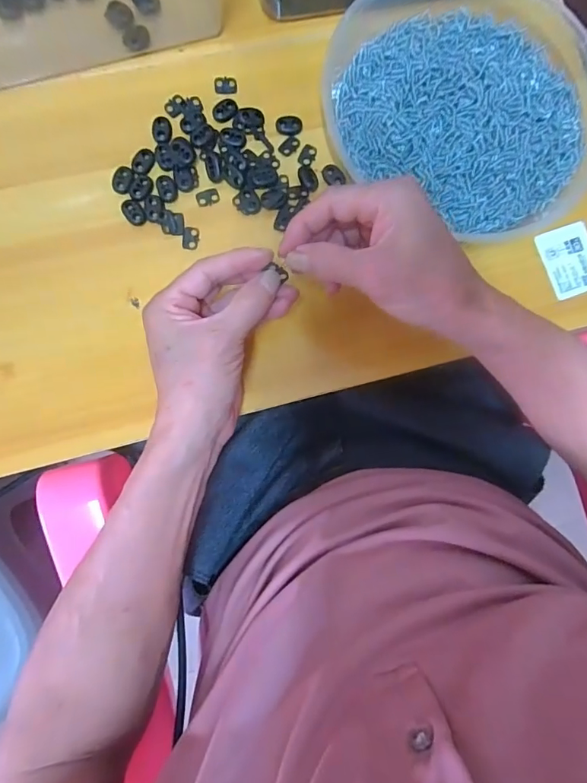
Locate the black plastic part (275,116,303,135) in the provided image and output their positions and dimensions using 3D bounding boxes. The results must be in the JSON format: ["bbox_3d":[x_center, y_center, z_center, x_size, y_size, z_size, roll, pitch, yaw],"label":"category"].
[{"bbox_3d":[-0.003,-0.220,0.373,0.021,0.004,0.014,-9,86,-6],"label":"black plastic part"}]

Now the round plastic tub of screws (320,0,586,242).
[{"bbox_3d":[0.145,-0.245,0.369,0.224,0.044,0.214,0,85,-5],"label":"round plastic tub of screws"}]

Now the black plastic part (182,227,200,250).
[{"bbox_3d":[-0.082,-0.123,0.359,0.012,0.004,0.018,10,84,-4],"label":"black plastic part"}]

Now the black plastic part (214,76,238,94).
[{"bbox_3d":[-0.056,-0.254,0.372,0.018,0.004,0.014,-7,86,-6],"label":"black plastic part"}]

